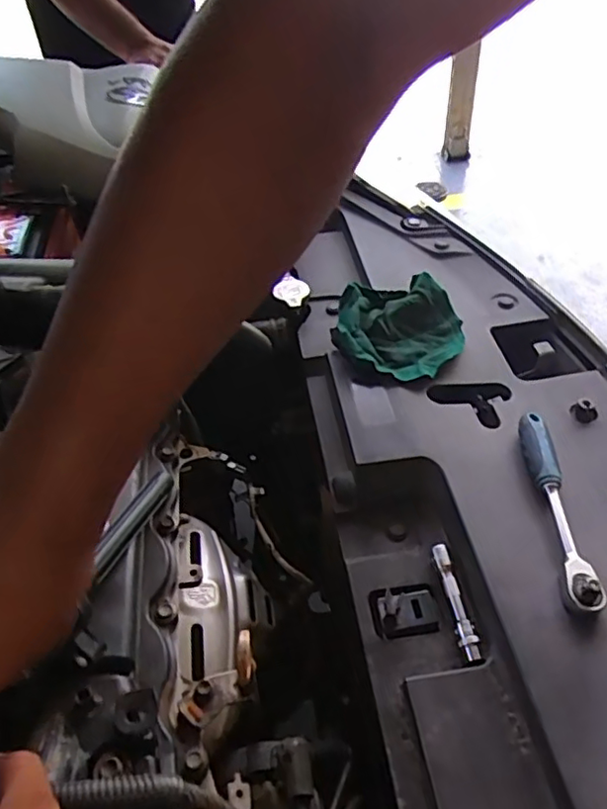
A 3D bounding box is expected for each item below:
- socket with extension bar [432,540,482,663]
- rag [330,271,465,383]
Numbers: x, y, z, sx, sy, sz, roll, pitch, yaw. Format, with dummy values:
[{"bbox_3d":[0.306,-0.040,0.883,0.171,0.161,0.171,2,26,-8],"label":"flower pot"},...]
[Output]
[{"bbox_3d":[0.116,0.147,0.464,0.013,0.009,0.093,-7,45,-2],"label":"socket with extension bar"},{"bbox_3d":[0.100,-0.079,0.637,0.136,0.042,0.121,-10,45,-5],"label":"rag"}]

